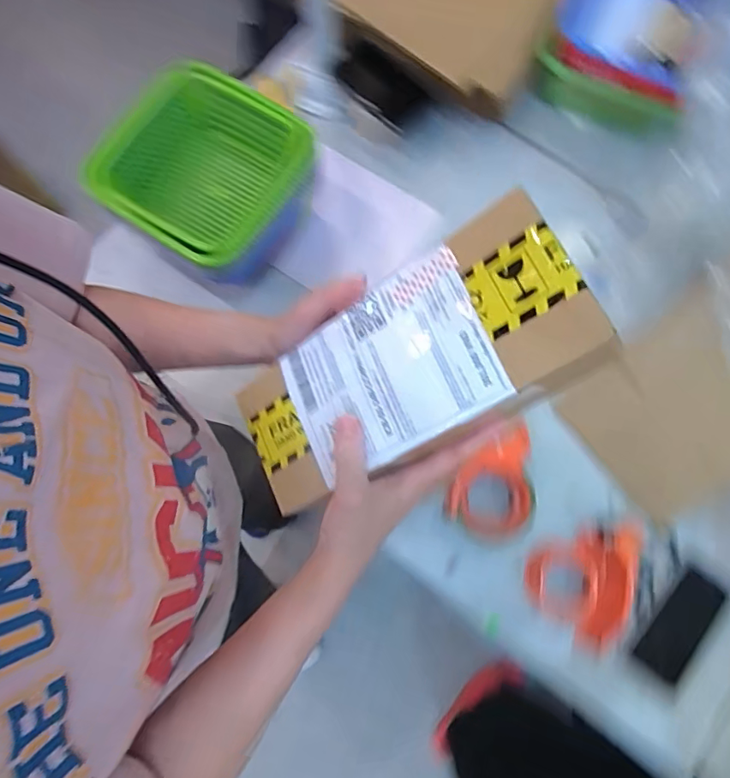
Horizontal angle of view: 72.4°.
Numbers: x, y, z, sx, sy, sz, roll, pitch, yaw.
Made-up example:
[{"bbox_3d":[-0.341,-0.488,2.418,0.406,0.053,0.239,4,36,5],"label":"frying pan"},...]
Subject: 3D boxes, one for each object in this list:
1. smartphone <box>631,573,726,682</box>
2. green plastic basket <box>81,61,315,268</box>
[{"bbox_3d":[0.376,0.283,0.593,0.052,0.013,0.128,43,80,9],"label":"smartphone"},{"bbox_3d":[-0.195,-0.266,0.626,0.226,0.078,0.225,26,78,6],"label":"green plastic basket"}]

